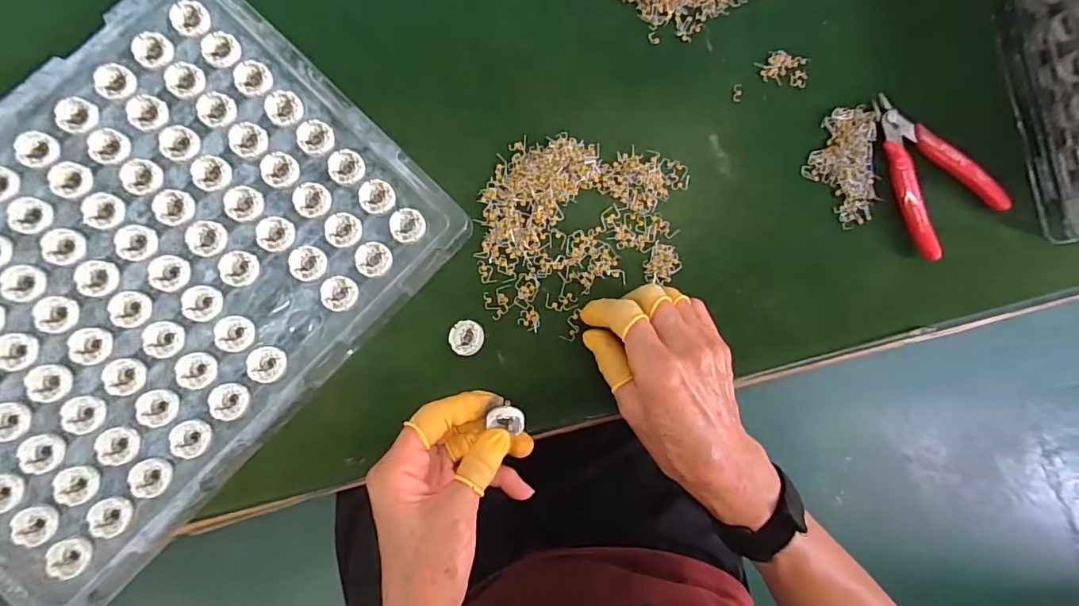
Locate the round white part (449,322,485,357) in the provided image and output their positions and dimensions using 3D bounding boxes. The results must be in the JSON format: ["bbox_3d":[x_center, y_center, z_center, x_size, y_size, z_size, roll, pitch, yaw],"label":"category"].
[{"bbox_3d":[-0.049,0.024,0.332,0.023,0.011,0.023,1,84,-6],"label":"round white part"}]

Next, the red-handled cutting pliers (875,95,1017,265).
[{"bbox_3d":[0.291,-0.102,0.369,0.073,0.014,0.121,-26,87,-8],"label":"red-handled cutting pliers"}]

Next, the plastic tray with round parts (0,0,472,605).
[{"bbox_3d":[-0.250,-0.016,0.305,0.250,0.015,0.338,43,81,0],"label":"plastic tray with round parts"}]

